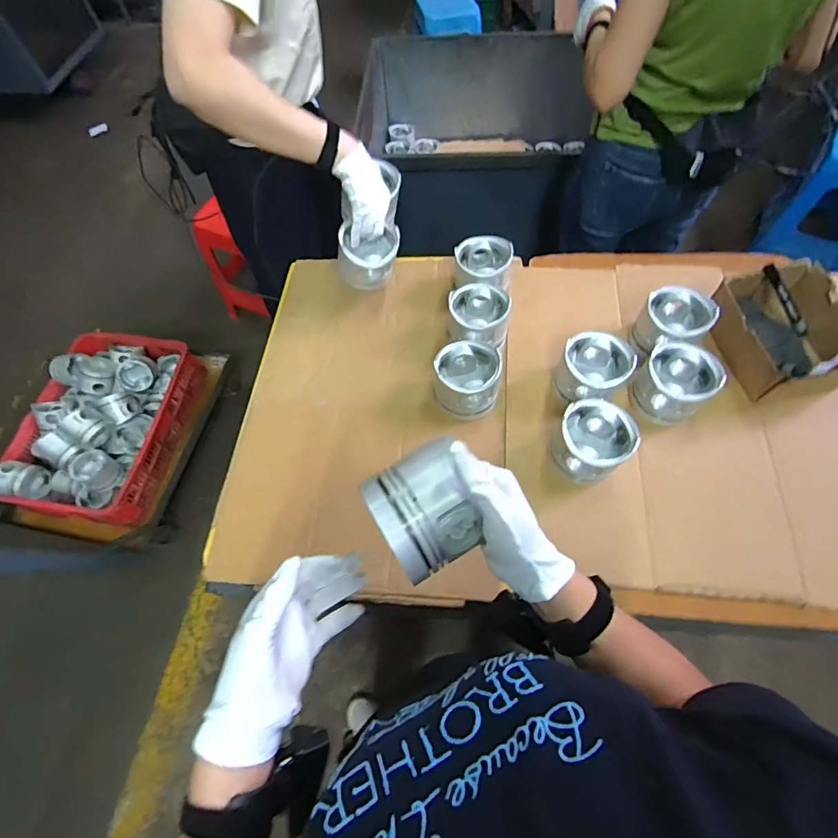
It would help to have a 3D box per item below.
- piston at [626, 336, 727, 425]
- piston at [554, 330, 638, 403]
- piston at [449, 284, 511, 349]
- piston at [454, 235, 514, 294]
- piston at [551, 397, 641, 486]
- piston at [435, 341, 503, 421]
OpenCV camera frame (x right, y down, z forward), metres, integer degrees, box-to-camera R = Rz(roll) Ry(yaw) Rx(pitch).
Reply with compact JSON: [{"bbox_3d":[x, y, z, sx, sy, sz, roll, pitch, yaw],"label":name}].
[{"bbox_3d":[0.401,-0.058,0.708,0.102,0.104,0.109,-33,65,-12],"label":"piston"},{"bbox_3d":[0.274,-0.075,0.699,0.099,0.069,0.097,-2,63,3],"label":"piston"},{"bbox_3d":[0.105,-0.175,0.778,0.102,0.072,0.096,-2,63,3],"label":"piston"},{"bbox_3d":[0.120,-0.278,0.831,0.108,0.076,0.110,6,64,7],"label":"piston"},{"bbox_3d":[0.251,0.032,0.642,0.100,0.064,0.109,-2,63,3],"label":"piston"},{"bbox_3d":[0.081,-0.063,0.729,0.103,0.088,0.097,-2,63,3],"label":"piston"}]

